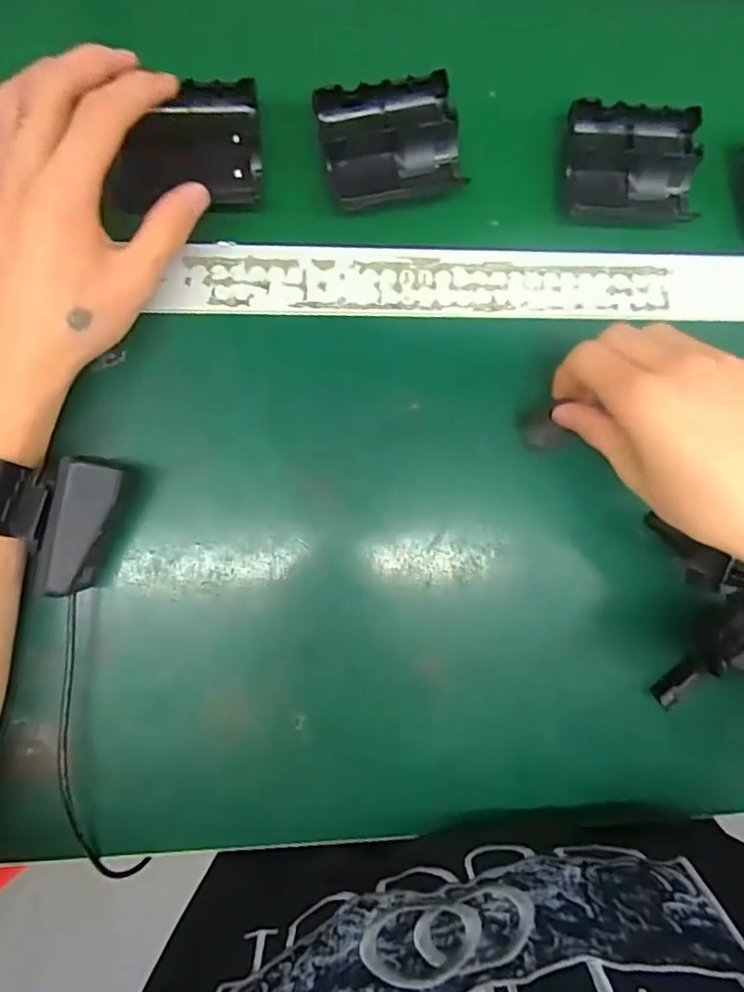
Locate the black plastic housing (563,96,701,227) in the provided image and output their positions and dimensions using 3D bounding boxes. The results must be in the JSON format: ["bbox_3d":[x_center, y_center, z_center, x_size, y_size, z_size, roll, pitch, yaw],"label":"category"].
[{"bbox_3d":[0.156,-0.198,0.354,0.077,0.022,0.065,2,87,-5],"label":"black plastic housing"}]

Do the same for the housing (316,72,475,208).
[{"bbox_3d":[0.012,-0.206,0.341,0.079,0.018,0.062,-14,89,-6],"label":"housing"}]

